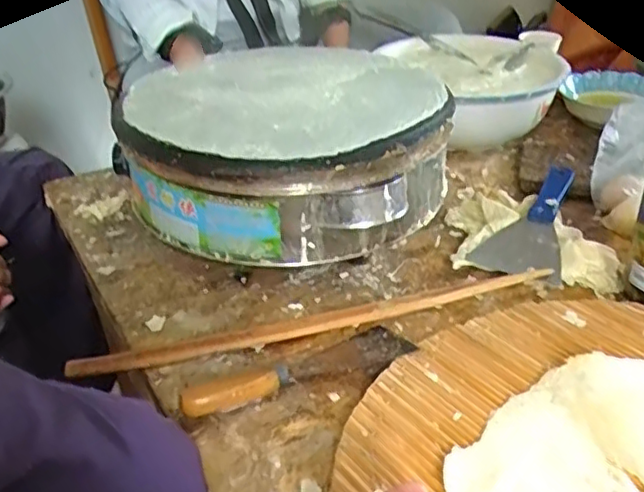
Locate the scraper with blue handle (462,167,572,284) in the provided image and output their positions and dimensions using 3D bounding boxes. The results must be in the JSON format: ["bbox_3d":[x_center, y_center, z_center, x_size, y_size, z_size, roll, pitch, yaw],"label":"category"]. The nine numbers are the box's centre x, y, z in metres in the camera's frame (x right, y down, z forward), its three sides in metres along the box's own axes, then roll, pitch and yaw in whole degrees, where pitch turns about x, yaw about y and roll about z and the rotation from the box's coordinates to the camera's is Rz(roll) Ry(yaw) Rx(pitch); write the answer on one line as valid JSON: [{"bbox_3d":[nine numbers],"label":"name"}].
[{"bbox_3d":[0.237,-0.033,0.733,0.088,0.027,0.214,12,35,21],"label":"scraper with blue handle"}]

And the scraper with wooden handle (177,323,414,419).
[{"bbox_3d":[-0.019,0.102,0.535,0.194,0.021,0.059,-17,36,-23],"label":"scraper with wooden handle"}]

